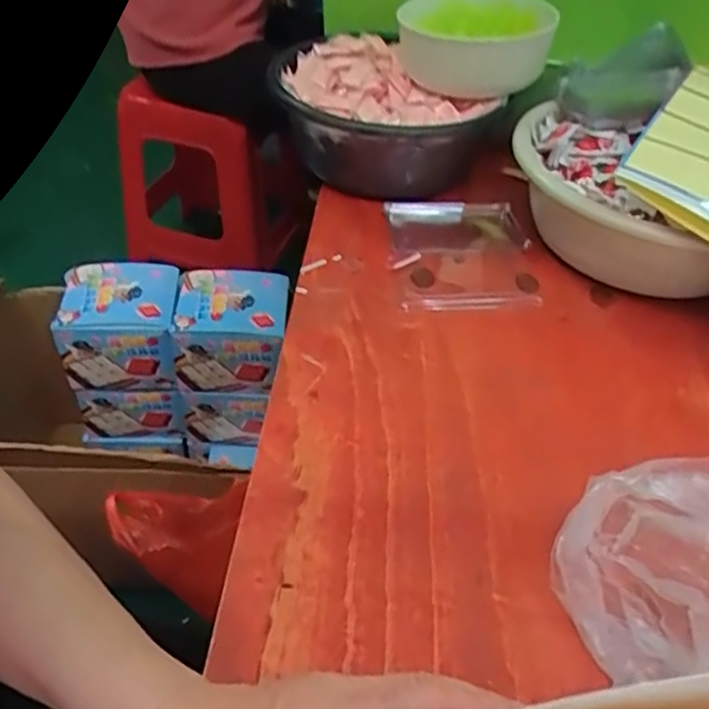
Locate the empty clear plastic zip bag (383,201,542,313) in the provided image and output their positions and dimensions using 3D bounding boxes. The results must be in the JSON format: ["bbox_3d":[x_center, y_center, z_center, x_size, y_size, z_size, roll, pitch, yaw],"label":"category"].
[{"bbox_3d":[0.108,-0.106,0.642,0.144,0.035,0.160,0,44,-4],"label":"empty clear plastic zip bag"}]

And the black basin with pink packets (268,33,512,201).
[{"bbox_3d":[0.023,-0.275,0.748,0.210,0.118,0.217,2,44,-2],"label":"black basin with pink packets"}]

